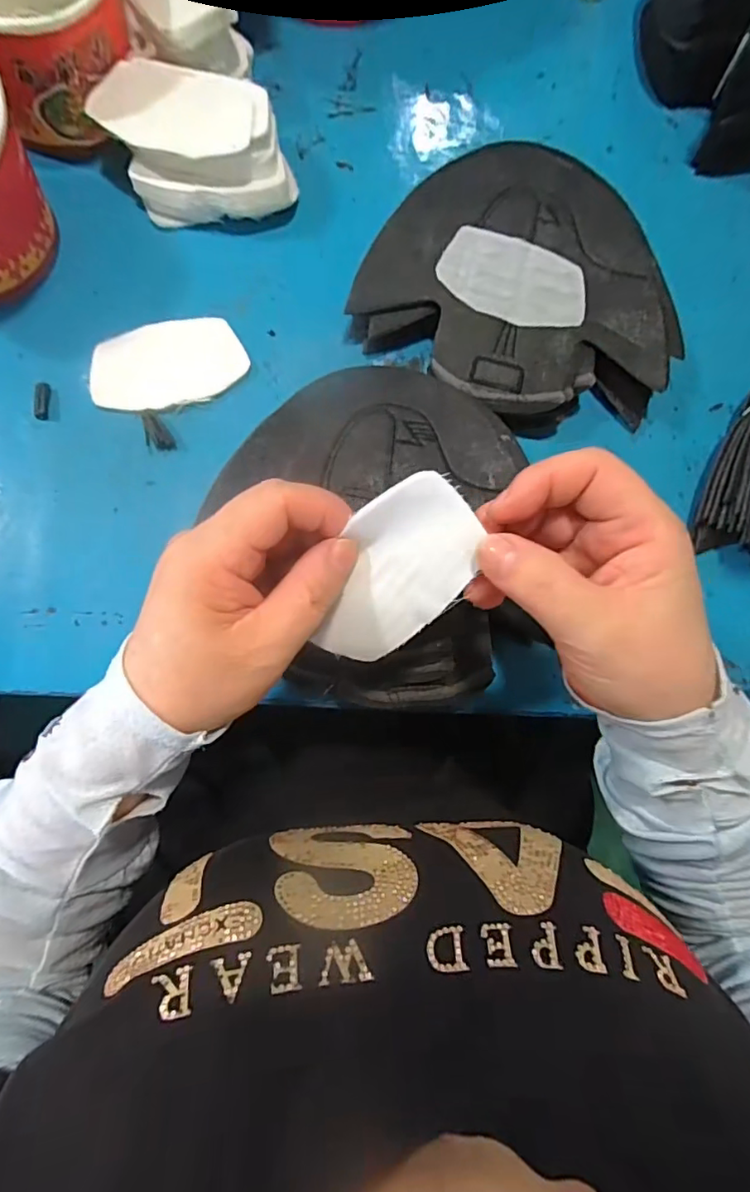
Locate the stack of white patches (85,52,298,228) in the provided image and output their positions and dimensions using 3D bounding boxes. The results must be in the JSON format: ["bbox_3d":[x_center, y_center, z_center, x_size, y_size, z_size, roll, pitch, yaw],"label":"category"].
[{"bbox_3d":[-0.110,-0.281,0.339,0.114,0.049,0.074,15,82,-5],"label":"stack of white patches"}]

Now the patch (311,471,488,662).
[{"bbox_3d":[0.008,-0.007,0.227,0.050,0.008,0.092,28,121,-9],"label":"patch"}]

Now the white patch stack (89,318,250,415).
[{"bbox_3d":[-0.132,-0.147,0.344,0.095,0.010,0.058,-21,86,-9],"label":"white patch stack"}]

